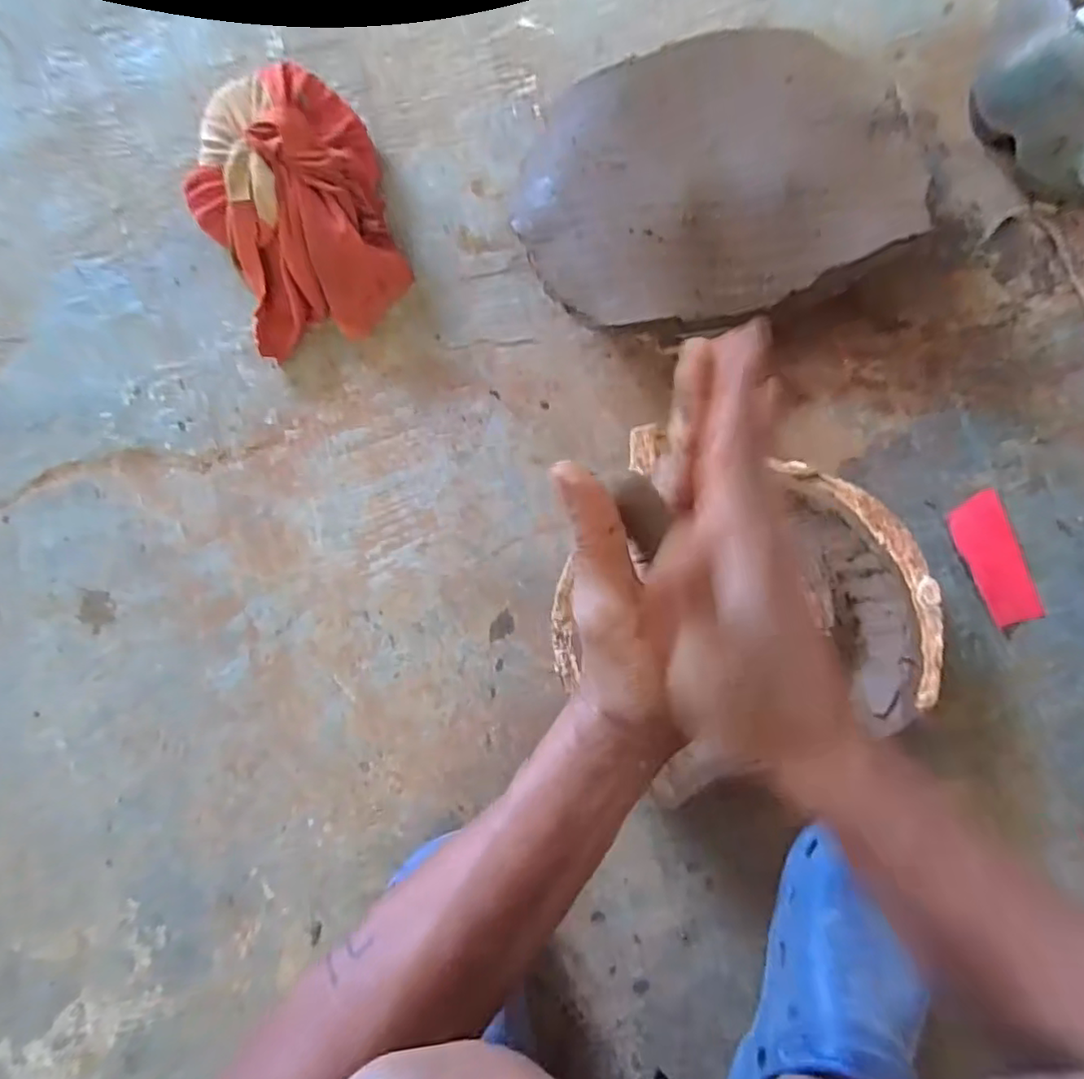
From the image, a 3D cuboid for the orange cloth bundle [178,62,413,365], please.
[{"bbox_3d":[-0.225,-0.300,0.562,0.170,0.093,0.231,-23,81,-2],"label":"orange cloth bundle"}]

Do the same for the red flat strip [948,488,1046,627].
[{"bbox_3d":[0.387,0.017,0.538,0.045,0.010,0.110,-15,81,-1],"label":"red flat strip"}]

